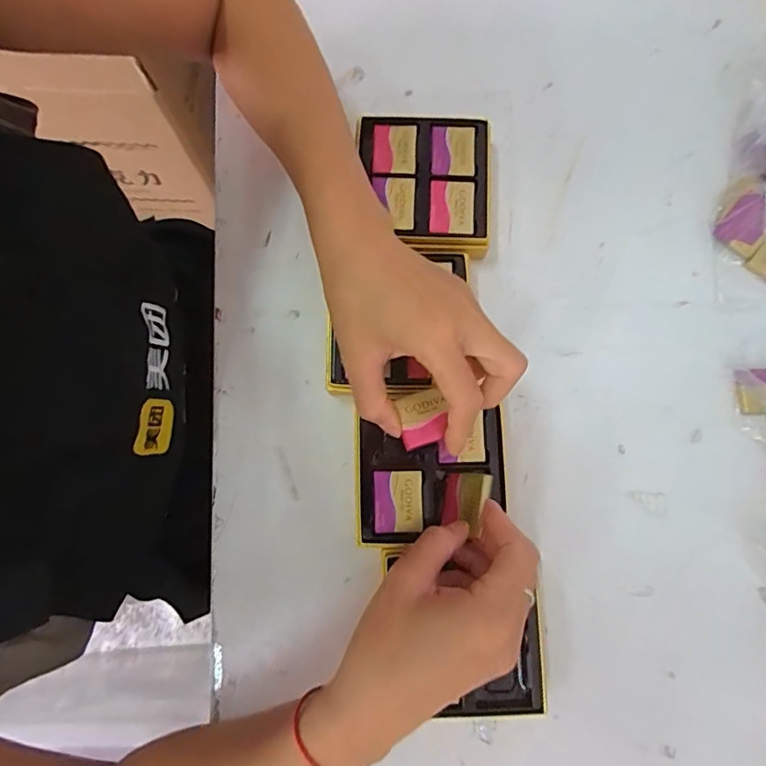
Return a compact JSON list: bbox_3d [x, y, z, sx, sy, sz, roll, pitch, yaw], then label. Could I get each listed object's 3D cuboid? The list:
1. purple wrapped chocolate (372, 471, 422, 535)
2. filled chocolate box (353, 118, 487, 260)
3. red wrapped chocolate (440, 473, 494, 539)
[{"bbox_3d":[0.010,0.076,0.330,0.031,0.004,0.038,0,80,1],"label":"purple wrapped chocolate"},{"bbox_3d":[0.029,-0.140,0.379,0.092,0.034,0.099,2,80,1],"label":"filled chocolate box"},{"bbox_3d":[0.050,0.073,0.315,0.028,0.005,0.036,1,74,41],"label":"red wrapped chocolate"}]

